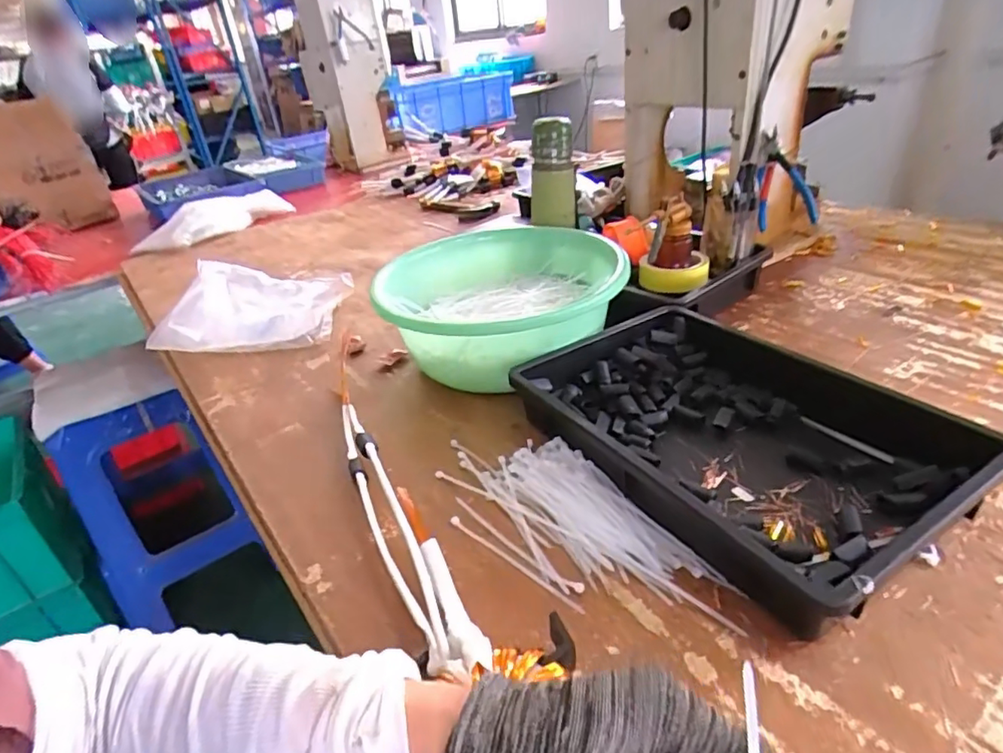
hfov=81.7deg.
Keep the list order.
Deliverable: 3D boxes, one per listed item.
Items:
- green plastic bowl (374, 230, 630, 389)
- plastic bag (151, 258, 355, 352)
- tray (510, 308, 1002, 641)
[{"bbox_3d":[0.002,-0.085,0.749,0.288,0.121,0.308,-5,30,3],"label":"green plastic bowl"},{"bbox_3d":[-0.371,-0.115,0.887,0.270,0.092,0.182,-13,31,-10],"label":"plastic bag"},{"bbox_3d":[0.209,0.048,0.544,0.257,0.062,0.368,-22,33,-23],"label":"tray"}]

